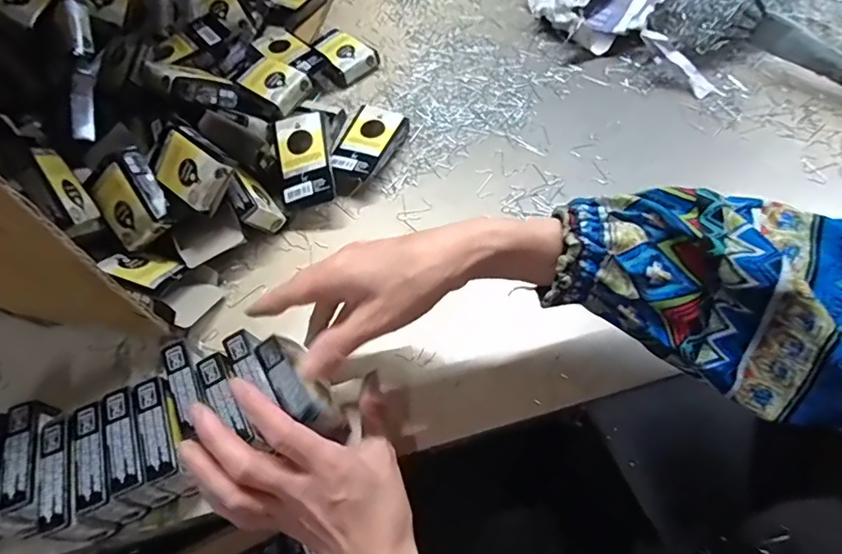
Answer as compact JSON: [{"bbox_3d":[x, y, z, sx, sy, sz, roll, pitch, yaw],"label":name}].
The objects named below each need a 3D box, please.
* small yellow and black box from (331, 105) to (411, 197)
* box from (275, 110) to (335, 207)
[{"bbox_3d":[-0.059,-0.132,0.512,0.054,0.025,0.102,24,64,18],"label":"small yellow and black box"},{"bbox_3d":[-0.110,-0.115,0.483,0.051,0.018,0.095,-11,77,11],"label":"box"}]

